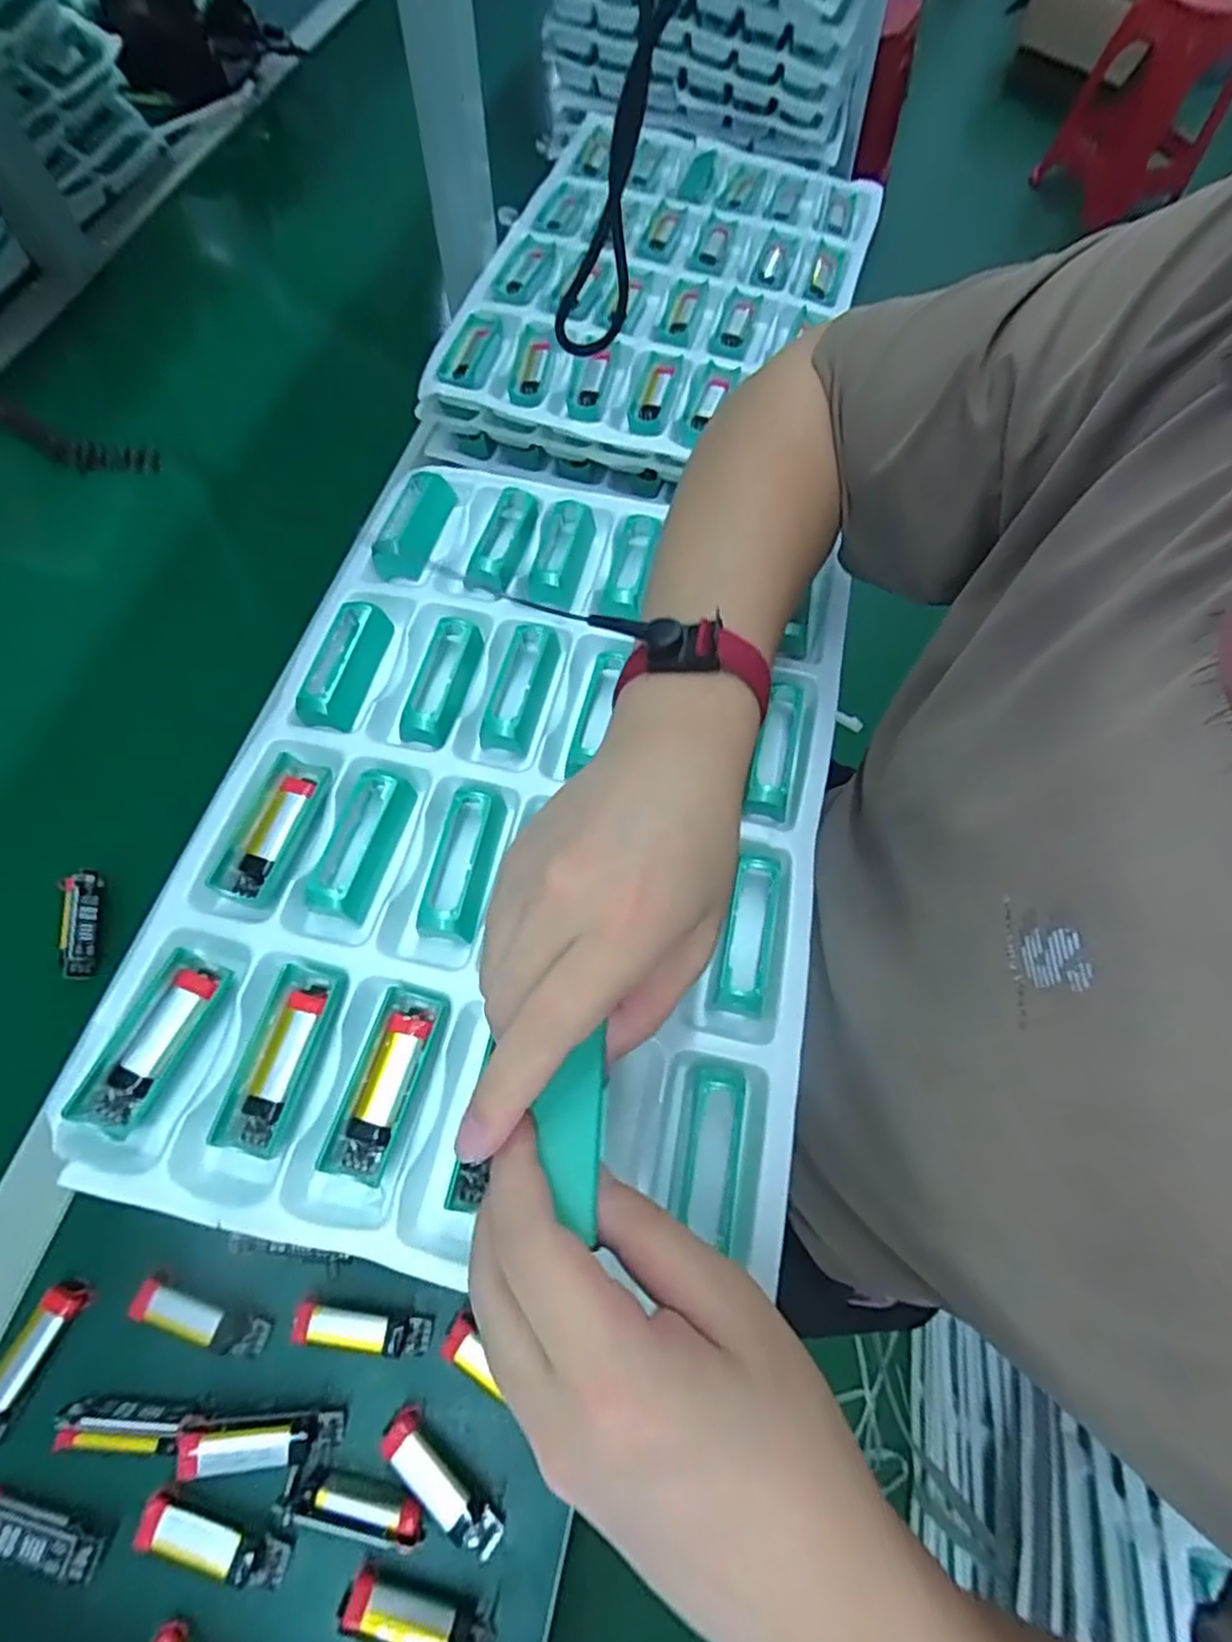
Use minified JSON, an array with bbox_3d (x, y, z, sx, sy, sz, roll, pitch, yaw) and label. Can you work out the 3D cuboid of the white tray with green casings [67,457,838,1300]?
[{"bbox_3d":[-0.051,-0.016,0.383,0.315,0.030,0.444,13,63,3],"label":"white tray with green casings"}]

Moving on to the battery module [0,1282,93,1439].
[{"bbox_3d":[-0.289,0.263,0.340,0.021,0.010,0.068,23,67,8],"label":"battery module"}]

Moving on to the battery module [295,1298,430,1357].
[{"bbox_3d":[-0.127,0.256,0.352,0.067,0.013,0.018,8,65,1],"label":"battery module"}]

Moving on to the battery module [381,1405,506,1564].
[{"bbox_3d":[-0.083,0.310,0.325,0.070,0.015,0.019,40,70,15],"label":"battery module"}]

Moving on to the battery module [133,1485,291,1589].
[{"bbox_3d":[-0.182,0.324,0.316,0.069,0.010,0.020,15,66,4],"label":"battery module"}]

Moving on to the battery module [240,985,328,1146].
[{"bbox_3d":[-0.151,0.109,0.318,0.017,0.010,0.070,12,66,3],"label":"battery module"}]

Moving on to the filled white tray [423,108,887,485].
[{"bbox_3d":[0.055,-0.500,0.647,0.313,0.048,0.467,16,66,5],"label":"filled white tray"}]

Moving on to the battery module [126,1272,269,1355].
[{"bbox_3d":[-0.208,0.248,0.349,0.070,0.017,0.017,17,66,5],"label":"battery module"}]

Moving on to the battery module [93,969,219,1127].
[{"bbox_3d":[-0.208,0.100,0.316,0.017,0.008,0.070,23,67,8],"label":"battery module"}]

